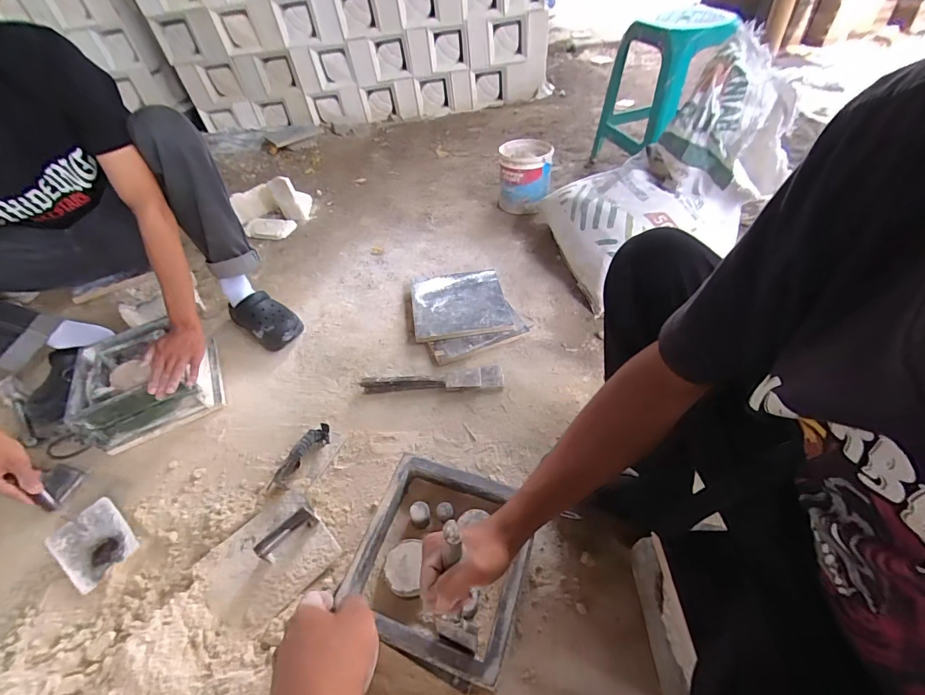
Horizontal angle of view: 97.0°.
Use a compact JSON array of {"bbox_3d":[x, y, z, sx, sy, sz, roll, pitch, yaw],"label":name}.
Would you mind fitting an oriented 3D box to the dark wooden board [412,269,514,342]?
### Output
[{"bbox_3d":[-0.010,-0.126,1.110,0.246,0.021,0.252,-6,46,-5],"label":"dark wooden board"}]

